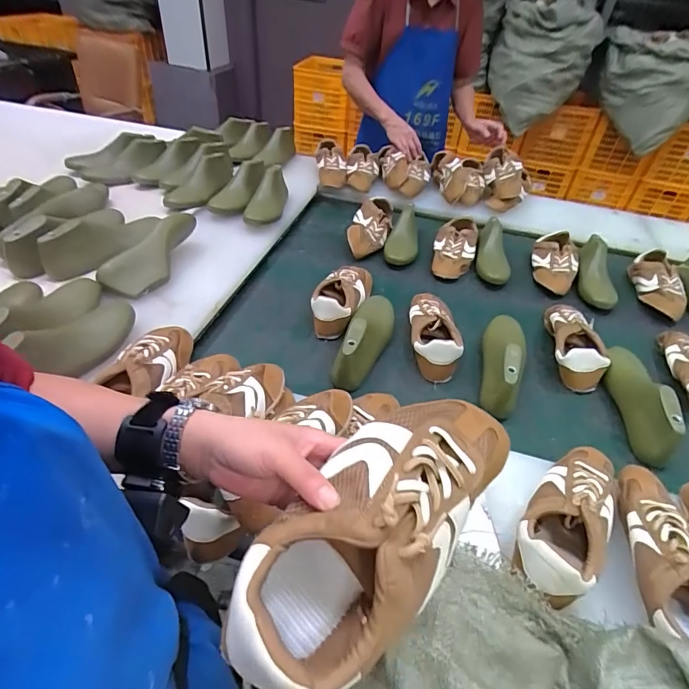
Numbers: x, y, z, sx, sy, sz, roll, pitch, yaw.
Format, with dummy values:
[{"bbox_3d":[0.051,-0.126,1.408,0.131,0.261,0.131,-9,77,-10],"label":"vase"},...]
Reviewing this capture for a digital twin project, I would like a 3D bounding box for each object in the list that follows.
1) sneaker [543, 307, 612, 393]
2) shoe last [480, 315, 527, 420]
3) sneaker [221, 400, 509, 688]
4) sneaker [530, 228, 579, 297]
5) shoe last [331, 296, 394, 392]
[{"bbox_3d":[0.479,-0.008,0.881,0.092,0.075,0.223,12,44,8],"label":"sneaker"},{"bbox_3d":[0.302,0.023,0.814,0.072,0.105,0.252,15,44,11],"label":"shoe last"},{"bbox_3d":[0.029,0.121,0.293,0.094,0.084,0.229,35,58,29],"label":"sneaker"},{"bbox_3d":[0.558,-0.216,1.125,0.110,0.062,0.242,15,44,12],"label":"sneaker"},{"bbox_3d":[0.047,-0.029,0.829,0.080,0.098,0.267,13,44,9],"label":"shoe last"}]

